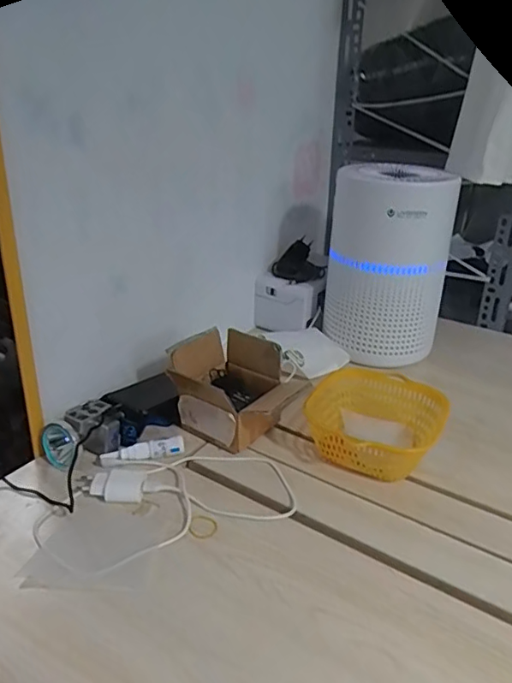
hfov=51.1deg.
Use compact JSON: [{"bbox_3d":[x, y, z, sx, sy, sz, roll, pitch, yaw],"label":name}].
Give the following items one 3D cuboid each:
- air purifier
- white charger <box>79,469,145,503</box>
[{"bbox_3d":[0.227,-0.135,0.928,0.198,0.296,0.181,11,27,14],"label":"air purifier"},{"bbox_3d":[-0.156,0.157,0.589,0.066,0.015,0.045,-1,27,-9],"label":"white charger"}]

